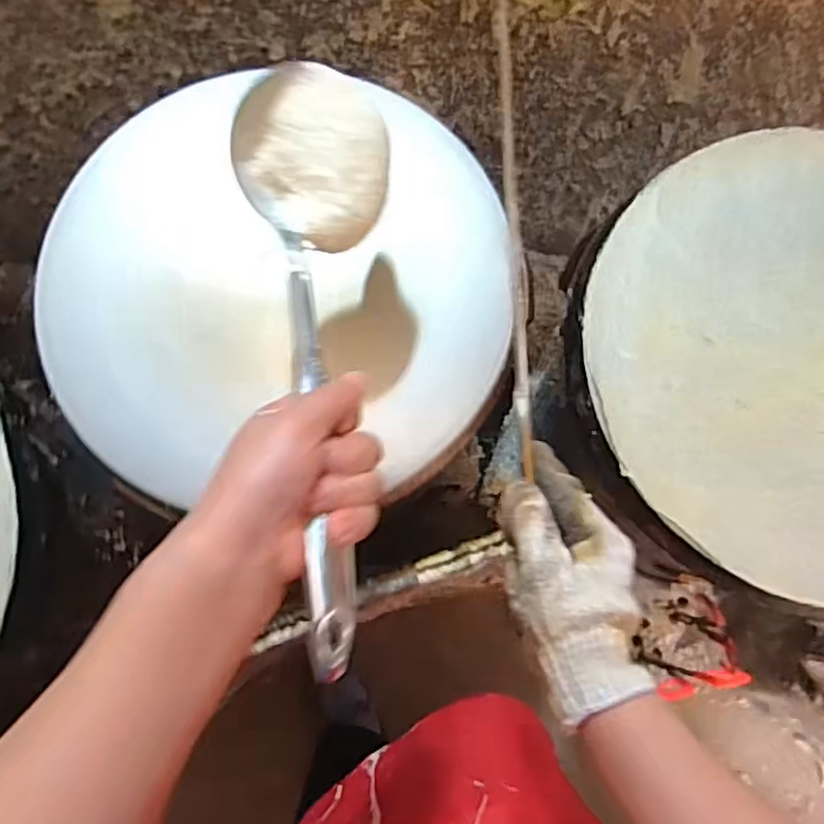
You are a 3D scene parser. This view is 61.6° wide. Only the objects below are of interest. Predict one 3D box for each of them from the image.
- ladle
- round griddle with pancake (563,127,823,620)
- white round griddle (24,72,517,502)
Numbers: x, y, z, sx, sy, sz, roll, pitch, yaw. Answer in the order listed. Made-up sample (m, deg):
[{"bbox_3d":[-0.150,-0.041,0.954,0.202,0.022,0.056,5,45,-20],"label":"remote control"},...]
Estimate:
[{"bbox_3d":[-0.052,-0.039,0.375,0.086,0.058,0.335,-3,68,-1],"label":"ladle"},{"bbox_3d":[0.320,-0.041,0.554,0.380,0.032,0.374,0,76,0],"label":"round griddle with pancake"},{"bbox_3d":[-0.108,-0.098,0.557,0.363,0.041,0.350,0,76,0],"label":"white round griddle"}]

